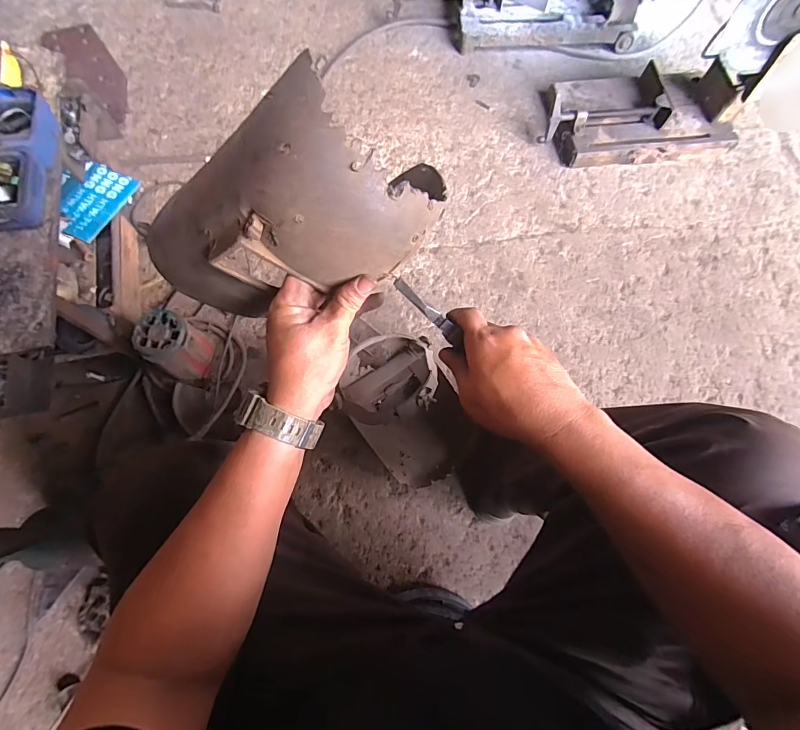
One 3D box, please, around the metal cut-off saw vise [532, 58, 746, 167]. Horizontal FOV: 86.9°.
[{"bbox_3d":[0.618,-0.671,1.102,0.498,0.129,0.272,-7,71,-4],"label":"metal cut-off saw vise"}]

